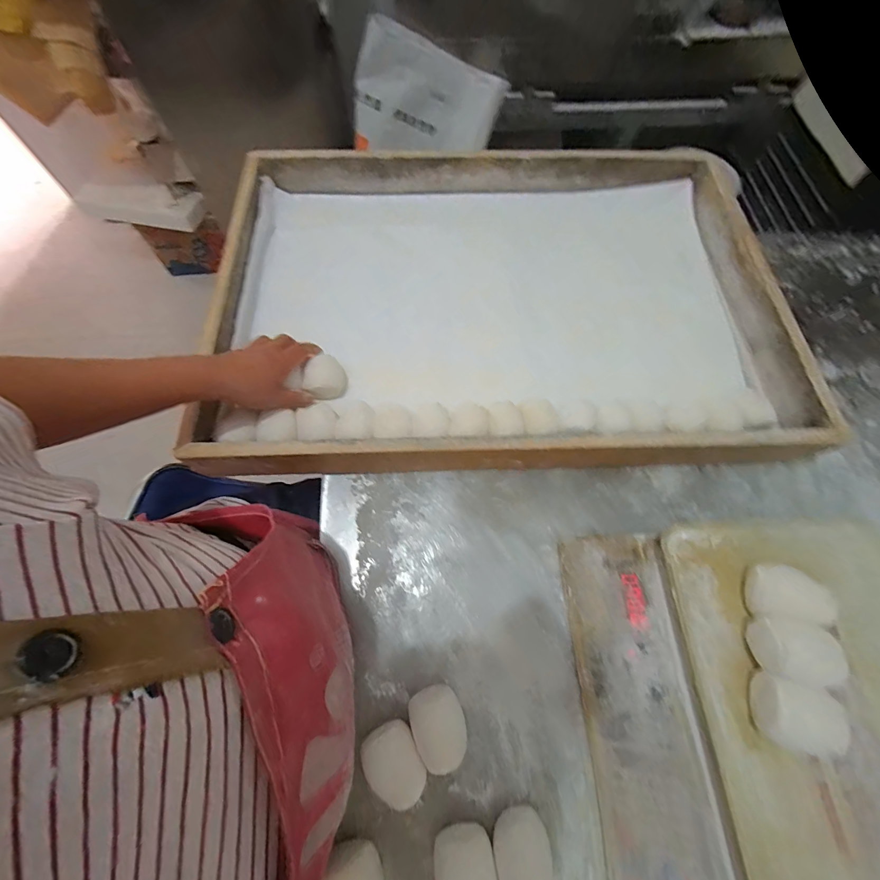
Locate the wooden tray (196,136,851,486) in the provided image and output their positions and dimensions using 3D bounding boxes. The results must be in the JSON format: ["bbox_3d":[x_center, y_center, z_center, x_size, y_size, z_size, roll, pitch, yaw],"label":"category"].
[{"bbox_3d":[0.092,-0.214,0.592,0.785,0.117,0.545,-1,67,-2],"label":"wooden tray"}]

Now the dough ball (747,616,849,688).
[{"bbox_3d":[0.299,0.176,0.320,0.043,0.040,0.046,1,66,-2],"label":"dough ball"}]

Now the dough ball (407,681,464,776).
[{"bbox_3d":[-0.001,0.293,0.390,0.051,0.030,0.067,-17,69,-9],"label":"dough ball"}]

